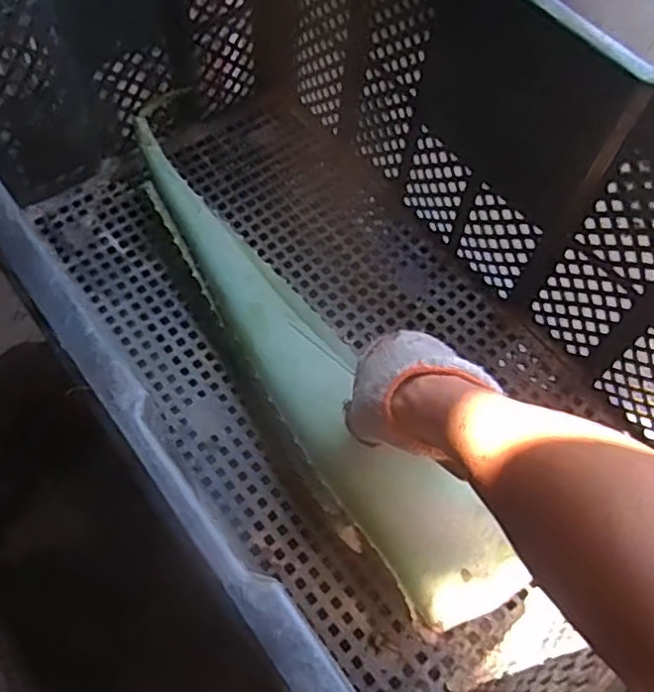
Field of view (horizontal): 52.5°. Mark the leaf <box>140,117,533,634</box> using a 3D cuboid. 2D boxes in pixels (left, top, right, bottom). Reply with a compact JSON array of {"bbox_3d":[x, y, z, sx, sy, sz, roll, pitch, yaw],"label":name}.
[{"bbox_3d":[-0.037,-0.005,0.574,0.082,0.054,0.531,-30,63,-16],"label":"leaf"}]

